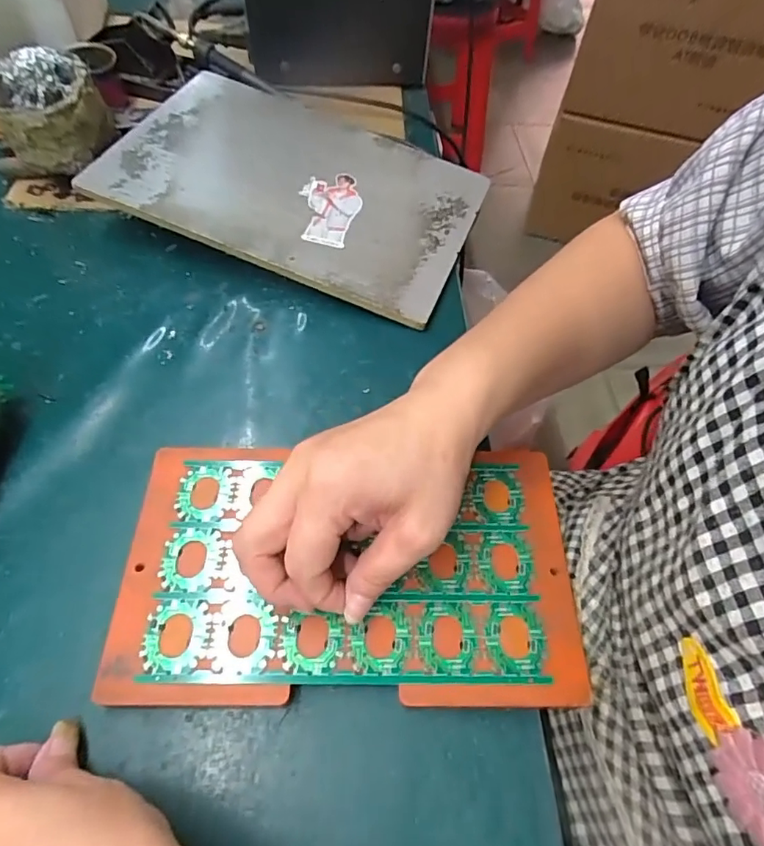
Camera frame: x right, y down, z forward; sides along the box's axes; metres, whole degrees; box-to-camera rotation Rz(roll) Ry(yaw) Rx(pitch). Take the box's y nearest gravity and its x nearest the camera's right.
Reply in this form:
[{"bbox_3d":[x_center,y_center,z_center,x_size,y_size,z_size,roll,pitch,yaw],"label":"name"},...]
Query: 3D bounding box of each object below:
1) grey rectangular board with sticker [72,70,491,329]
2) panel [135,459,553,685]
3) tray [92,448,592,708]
[{"bbox_3d":[-0.069,-0.214,0.452,0.298,0.012,0.209,23,59,4],"label":"grey rectangular board with sticker"},{"bbox_3d":[-0.018,0.075,0.285,0.201,0.005,0.120,0,58,-1],"label":"panel"},{"bbox_3d":[-0.018,0.079,0.290,0.240,0.016,0.137,0,58,-1],"label":"tray"}]

